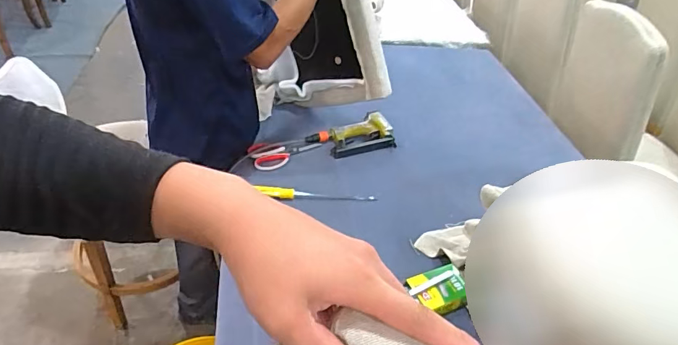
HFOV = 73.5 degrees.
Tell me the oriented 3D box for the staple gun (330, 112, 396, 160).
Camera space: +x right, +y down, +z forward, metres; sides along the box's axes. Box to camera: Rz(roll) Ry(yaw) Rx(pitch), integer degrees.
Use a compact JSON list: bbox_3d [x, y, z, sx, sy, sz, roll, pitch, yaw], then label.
[{"bbox_3d":[0.056,-0.100,1.239,0.190,0.051,0.119,-11,43,-21],"label":"staple gun"}]

